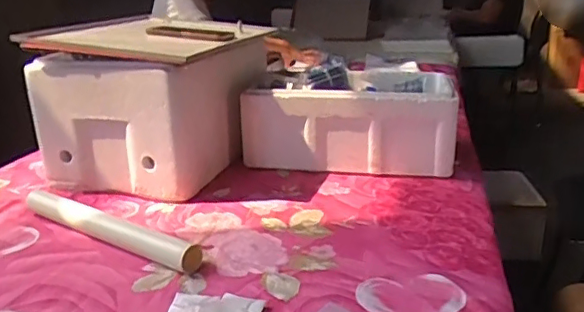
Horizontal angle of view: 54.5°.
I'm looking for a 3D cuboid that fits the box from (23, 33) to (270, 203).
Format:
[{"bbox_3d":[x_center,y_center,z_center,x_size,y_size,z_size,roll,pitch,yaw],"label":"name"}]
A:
[{"bbox_3d":[-0.256,-0.077,1.070,0.307,0.254,0.302,8,20,22],"label":"box"}]

